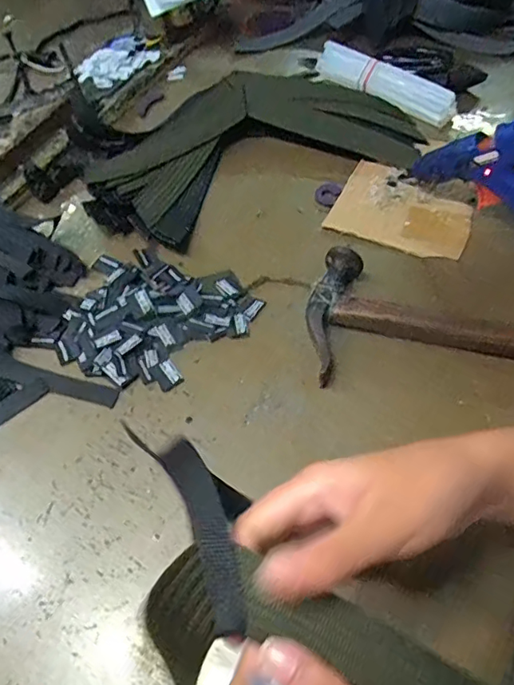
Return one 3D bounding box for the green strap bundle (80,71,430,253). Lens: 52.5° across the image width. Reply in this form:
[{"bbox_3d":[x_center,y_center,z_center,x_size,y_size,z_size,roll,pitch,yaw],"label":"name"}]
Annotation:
[{"bbox_3d":[-0.006,-0.208,0.545,0.358,0.042,0.180,-25,56,-13],"label":"green strap bundle"}]

